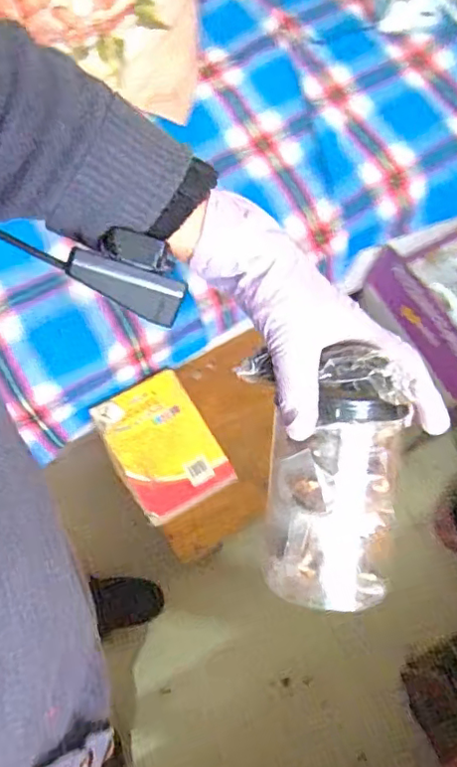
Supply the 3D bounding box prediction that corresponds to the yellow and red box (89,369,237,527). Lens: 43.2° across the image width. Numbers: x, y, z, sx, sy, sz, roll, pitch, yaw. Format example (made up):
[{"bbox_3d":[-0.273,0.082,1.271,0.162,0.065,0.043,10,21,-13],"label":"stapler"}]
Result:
[{"bbox_3d":[-0.094,0.090,0.823,0.133,0.046,0.189,-30,72,-11],"label":"yellow and red box"}]

